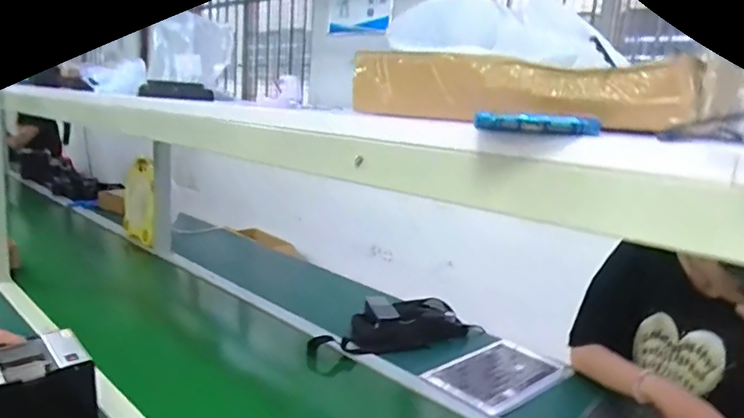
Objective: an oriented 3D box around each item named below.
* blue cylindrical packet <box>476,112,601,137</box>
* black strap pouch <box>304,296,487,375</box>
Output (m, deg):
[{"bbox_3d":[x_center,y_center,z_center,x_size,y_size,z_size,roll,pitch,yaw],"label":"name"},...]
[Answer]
[{"bbox_3d":[0.103,-0.054,0.336,0.075,0.010,0.011,7,11,18],"label":"blue cylindrical packet"},{"bbox_3d":[0.046,0.279,1.229,0.415,0.070,0.150,-3,13,-31],"label":"black strap pouch"}]

